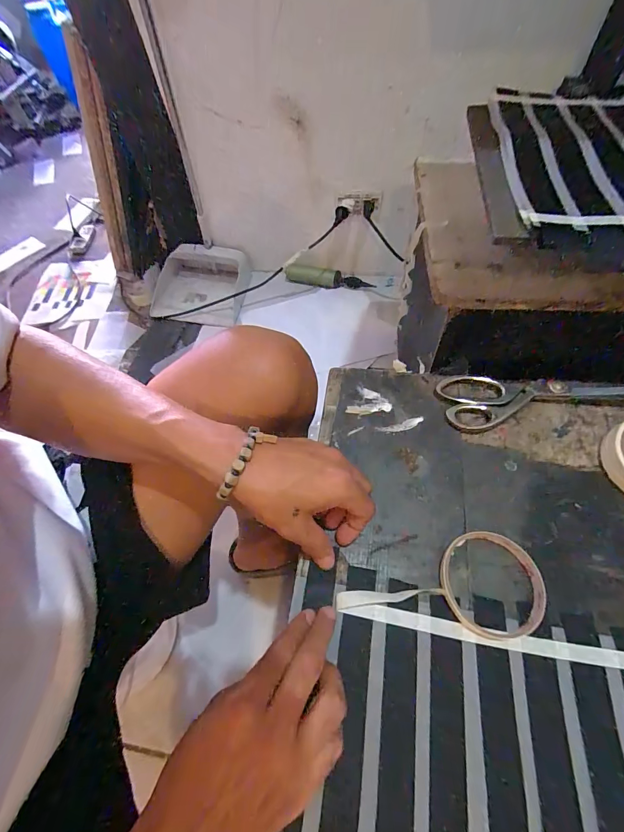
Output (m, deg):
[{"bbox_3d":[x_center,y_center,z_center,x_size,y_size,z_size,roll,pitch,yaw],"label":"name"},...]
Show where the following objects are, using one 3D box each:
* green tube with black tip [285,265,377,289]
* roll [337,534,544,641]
[{"bbox_3d":[0.052,-0.423,1.080,0.273,0.043,0.045,9,60,11],"label":"green tube with black tip"},{"bbox_3d":[0.109,0.148,0.305,0.174,0.011,0.081,-5,58,-2],"label":"roll"}]

